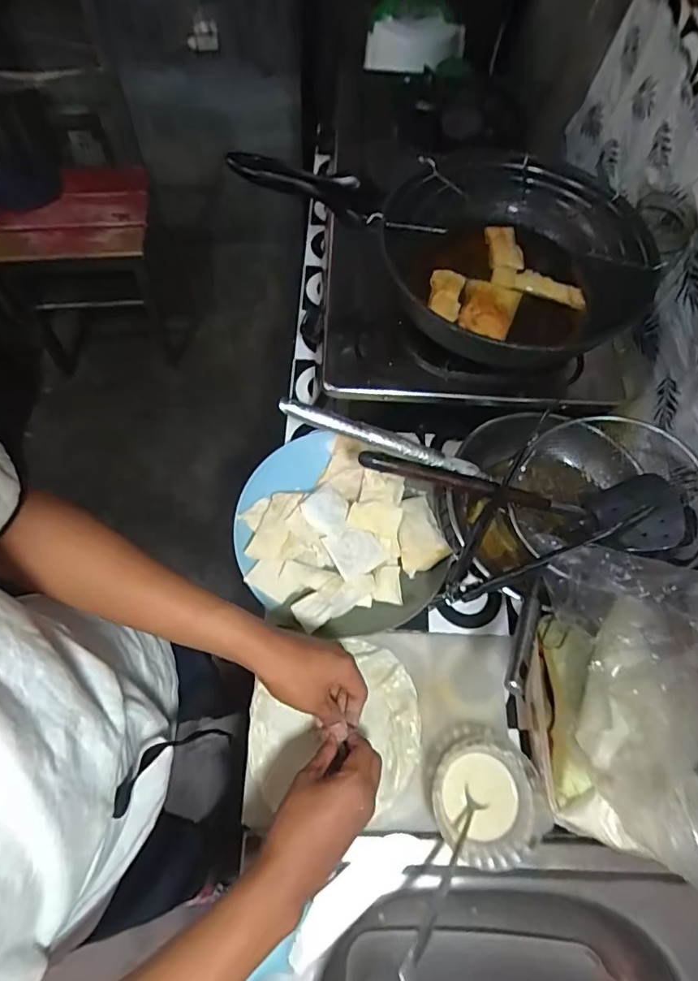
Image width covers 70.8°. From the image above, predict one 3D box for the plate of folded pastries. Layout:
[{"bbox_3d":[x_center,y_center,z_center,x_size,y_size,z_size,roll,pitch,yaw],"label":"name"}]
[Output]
[{"bbox_3d":[-0.009,0.044,0.608,0.249,0.046,0.250,1,66,-2],"label":"plate of folded pastries"}]

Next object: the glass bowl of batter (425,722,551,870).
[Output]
[{"bbox_3d":[0.136,0.311,0.504,0.107,0.058,0.116,1,66,-2],"label":"glass bowl of batter"}]

